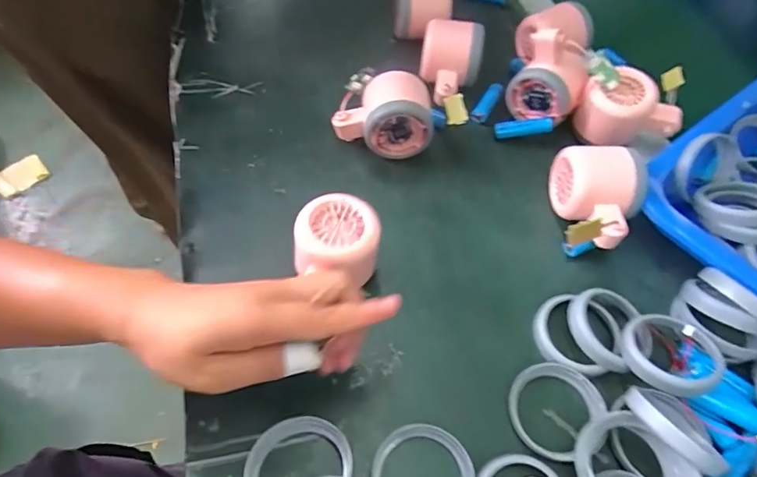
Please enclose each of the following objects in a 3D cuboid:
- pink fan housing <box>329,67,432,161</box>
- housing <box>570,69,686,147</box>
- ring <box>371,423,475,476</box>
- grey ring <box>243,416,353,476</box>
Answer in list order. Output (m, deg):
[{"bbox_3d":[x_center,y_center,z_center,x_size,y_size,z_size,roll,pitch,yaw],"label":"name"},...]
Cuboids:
[{"bbox_3d":[0.004,-0.113,0.415,0.084,0.058,0.067,4,55,-1],"label":"pink fan housing"},{"bbox_3d":[0.218,-0.117,0.417,0.085,0.048,0.048,1,56,-2],"label":"housing"},{"bbox_3d":[0.026,0.139,0.272,0.059,0.007,0.058,1,56,-2],"label":"ring"},{"bbox_3d":[-0.044,0.132,0.267,0.058,0.019,0.056,1,56,-2],"label":"grey ring"}]

